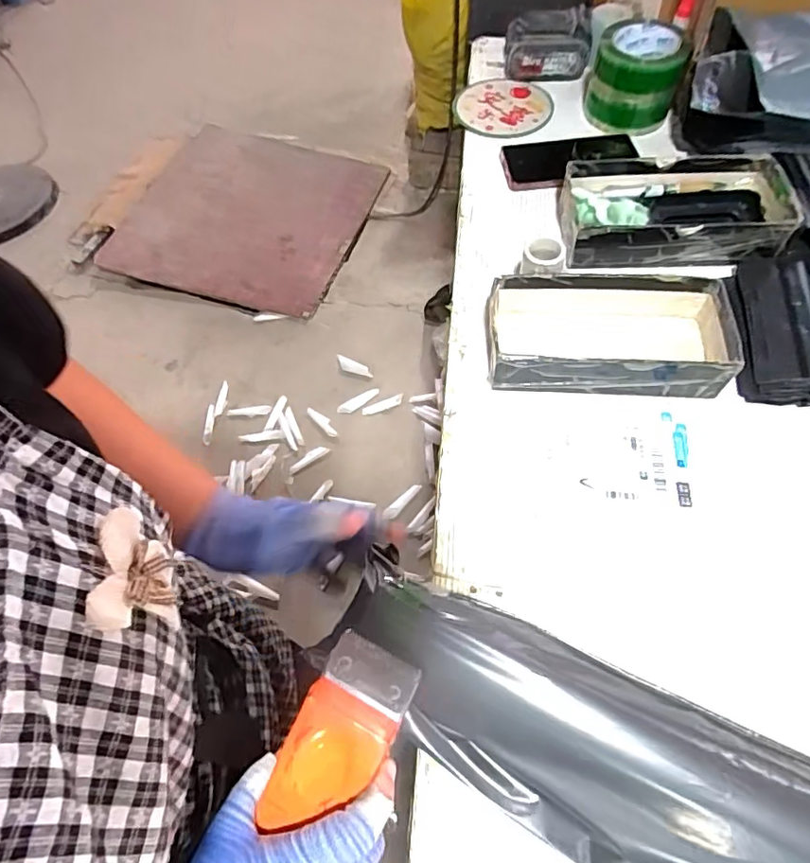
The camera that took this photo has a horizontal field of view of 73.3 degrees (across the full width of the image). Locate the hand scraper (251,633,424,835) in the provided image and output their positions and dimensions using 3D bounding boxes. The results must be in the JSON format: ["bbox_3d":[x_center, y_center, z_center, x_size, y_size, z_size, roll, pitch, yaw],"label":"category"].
[{"bbox_3d":[-0.039,0.188,0.333,0.056,0.026,0.110,24,62,16],"label":"hand scraper"}]

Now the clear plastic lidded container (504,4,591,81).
[{"bbox_3d":[0.202,-0.548,0.775,0.114,0.065,0.078,0,58,2],"label":"clear plastic lidded container"}]

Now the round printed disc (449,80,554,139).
[{"bbox_3d":[0.137,-0.458,0.760,0.133,0.012,0.122,11,59,9],"label":"round printed disc"}]

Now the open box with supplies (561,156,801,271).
[{"bbox_3d":[0.295,-0.244,0.599,0.233,0.048,0.116,1,58,2],"label":"open box with supplies"}]

